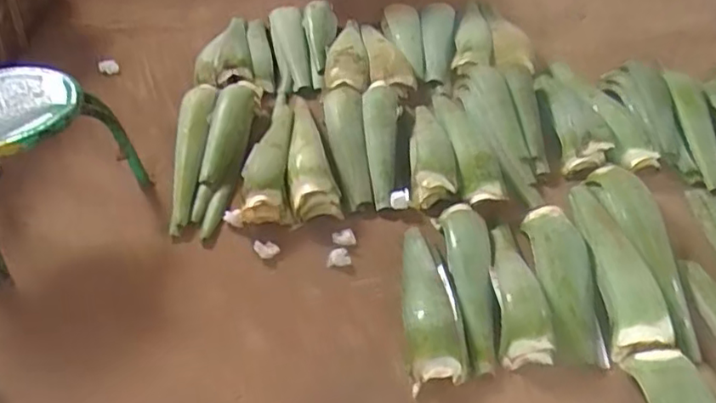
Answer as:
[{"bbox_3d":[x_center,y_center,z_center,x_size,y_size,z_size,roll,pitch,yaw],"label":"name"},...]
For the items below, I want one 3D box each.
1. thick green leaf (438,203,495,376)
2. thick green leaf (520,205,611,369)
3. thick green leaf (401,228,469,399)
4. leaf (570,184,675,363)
[{"bbox_3d":[0.206,0.138,1.103,0.085,0.053,0.367,-1,38,1],"label":"thick green leaf"},{"bbox_3d":[0.376,0.136,1.119,0.105,0.061,0.349,0,38,2],"label":"thick green leaf"},{"bbox_3d":[0.121,0.163,1.087,0.098,0.068,0.349,-3,38,-1],"label":"thick green leaf"},{"bbox_3d":[0.482,0.098,1.143,0.097,0.061,0.427,2,38,5],"label":"leaf"}]

